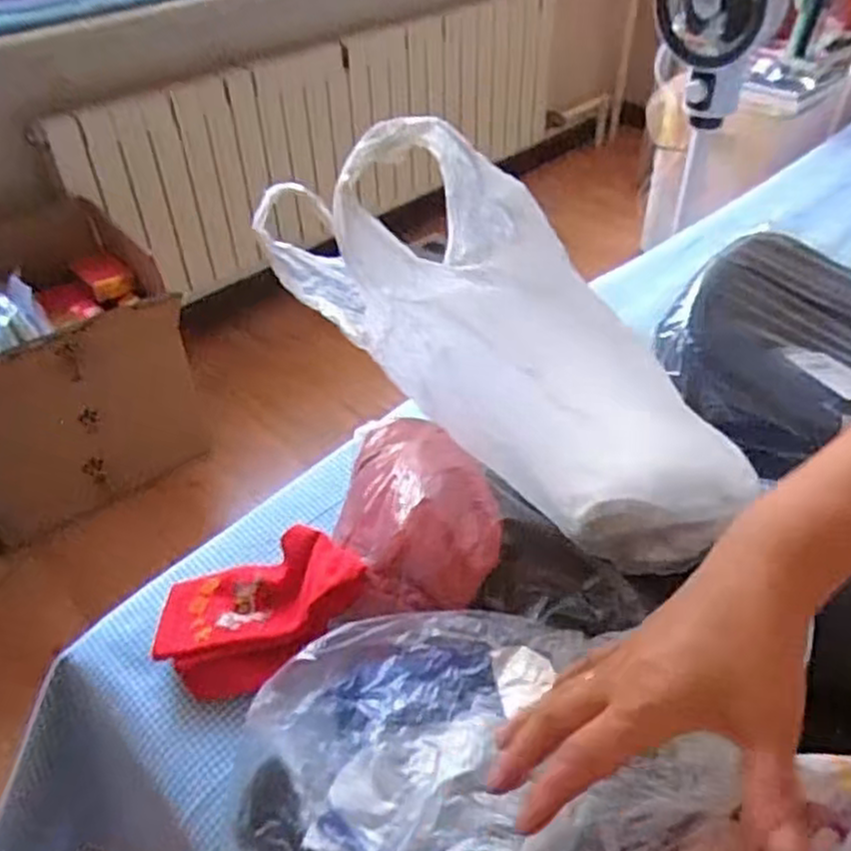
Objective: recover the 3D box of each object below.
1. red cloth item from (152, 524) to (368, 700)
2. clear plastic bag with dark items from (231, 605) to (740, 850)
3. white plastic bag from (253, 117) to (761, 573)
[{"bbox_3d":[-0.115,0.127,0.535,0.153,0.039,0.100,-22,57,3],"label":"red cloth item"},{"bbox_3d":[0.003,0.198,0.392,0.238,0.089,0.257,30,51,31],"label":"clear plastic bag with dark items"},{"bbox_3d":[0.057,-0.040,0.482,0.332,0.135,0.104,41,43,-14],"label":"white plastic bag"}]

